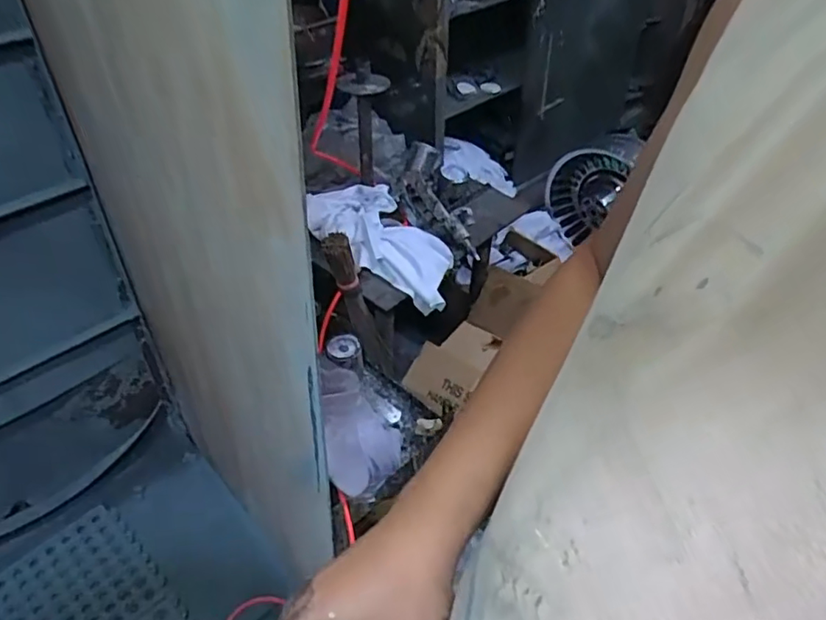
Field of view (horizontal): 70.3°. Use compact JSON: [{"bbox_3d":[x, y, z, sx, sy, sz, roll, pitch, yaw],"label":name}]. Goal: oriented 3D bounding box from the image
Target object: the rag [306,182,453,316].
[{"bbox_3d":[-0.069,-0.138,1.239,0.216,0.097,0.362,-24,49,-26],"label":"rag"}]

